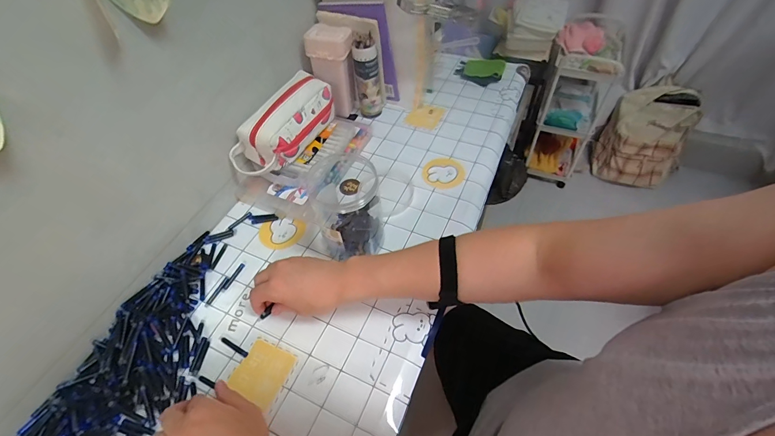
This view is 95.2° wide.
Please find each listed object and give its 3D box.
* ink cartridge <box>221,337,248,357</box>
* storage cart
[{"bbox_3d":[-0.214,0.179,0.493,0.048,0.004,0.008,24,59,18],"label":"ink cartridge"},{"bbox_3d":[0.754,-0.479,1.476,0.256,0.543,0.406,19,56,17],"label":"storage cart"}]

